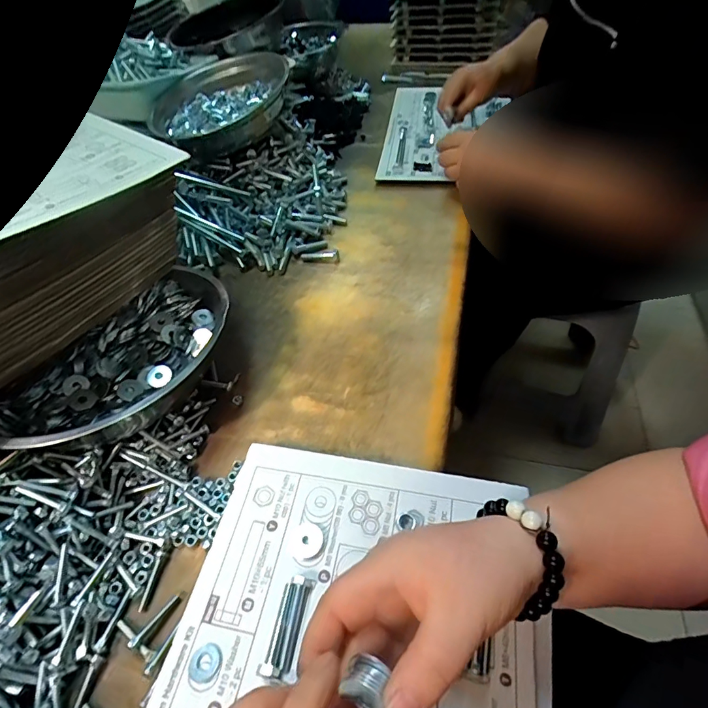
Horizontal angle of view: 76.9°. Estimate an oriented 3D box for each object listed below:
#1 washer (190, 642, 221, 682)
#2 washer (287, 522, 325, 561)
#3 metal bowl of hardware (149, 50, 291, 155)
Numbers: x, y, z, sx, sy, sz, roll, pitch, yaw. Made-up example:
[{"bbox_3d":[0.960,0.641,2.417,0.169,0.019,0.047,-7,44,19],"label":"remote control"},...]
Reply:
[{"bbox_3d":[-0.099,0.204,0.297,0.019,0.004,0.021,18,52,18],"label":"washer"},{"bbox_3d":[-0.038,0.142,0.341,0.027,0.004,0.028,-2,49,2],"label":"washer"},{"bbox_3d":[-0.219,-0.383,0.676,0.202,0.077,0.202,-6,51,7],"label":"metal bowl of hardware"}]

